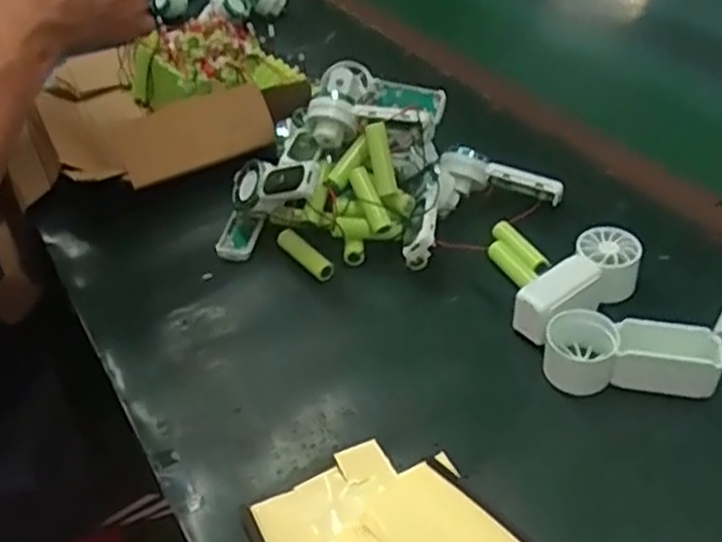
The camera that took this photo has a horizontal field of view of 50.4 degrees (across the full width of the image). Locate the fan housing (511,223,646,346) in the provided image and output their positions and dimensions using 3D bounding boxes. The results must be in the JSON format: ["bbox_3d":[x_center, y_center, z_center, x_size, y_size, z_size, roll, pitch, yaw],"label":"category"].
[{"bbox_3d":[0.135,0.012,0.479,0.094,0.036,0.036,-33,48,-29],"label":"fan housing"}]

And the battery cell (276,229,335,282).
[{"bbox_3d":[-0.039,-0.010,0.545,0.016,0.015,0.055,-31,47,-27],"label":"battery cell"}]

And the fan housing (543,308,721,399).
[{"bbox_3d":[0.154,0.048,0.438,0.093,0.032,0.041,5,41,10],"label":"fan housing"}]

